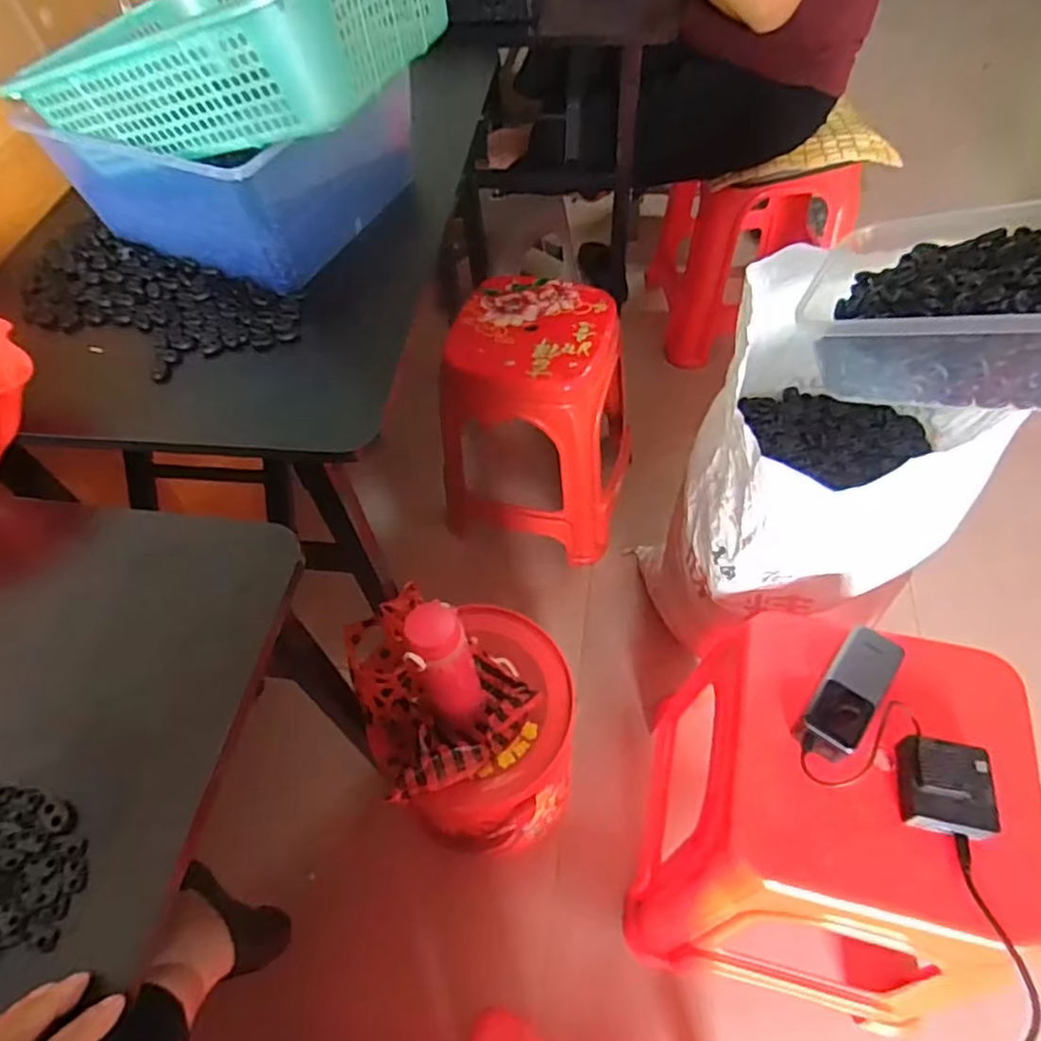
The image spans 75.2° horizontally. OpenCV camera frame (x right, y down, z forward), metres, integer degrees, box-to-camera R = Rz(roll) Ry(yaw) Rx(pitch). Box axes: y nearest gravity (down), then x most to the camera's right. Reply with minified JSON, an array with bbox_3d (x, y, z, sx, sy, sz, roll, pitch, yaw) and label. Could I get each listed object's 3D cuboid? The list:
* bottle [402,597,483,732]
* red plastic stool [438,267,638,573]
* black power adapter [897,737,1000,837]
[{"bbox_3d":[-0.078,0.169,0.754,0.054,0.207,0.064,-17,56,-8],"label":"bottle"},{"bbox_3d":[0.045,-0.189,1.281,0.311,0.419,0.321,14,58,14],"label":"red plastic stool"},{"bbox_3d":[0.394,0.246,0.627,0.077,0.037,0.081,8,56,9],"label":"black power adapter"}]

